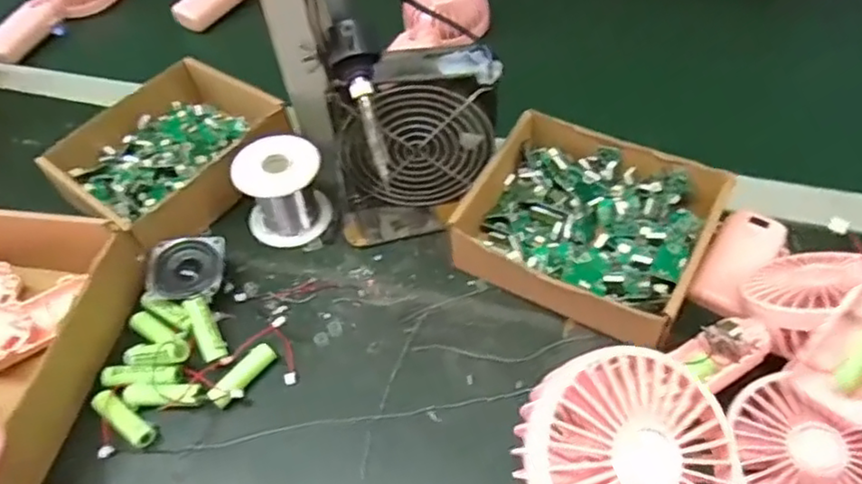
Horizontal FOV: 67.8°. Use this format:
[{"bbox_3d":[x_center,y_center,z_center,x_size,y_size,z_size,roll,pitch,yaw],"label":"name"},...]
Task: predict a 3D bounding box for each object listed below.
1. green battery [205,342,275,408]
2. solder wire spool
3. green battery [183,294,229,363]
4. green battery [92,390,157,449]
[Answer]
[{"bbox_3d":[-0.130,0.093,0.445,0.016,0.013,0.052,28,61,22],"label":"green battery"},{"bbox_3d":[-0.119,-0.043,0.514,0.063,0.064,0.058,-2,54,3],"label":"solder wire spool"},{"bbox_3d":[-0.162,0.062,0.461,0.017,0.015,0.049,-23,78,-12],"label":"green battery"},{"bbox_3d":[-0.207,0.120,0.432,0.049,0.018,0.016,28,61,22],"label":"green battery"}]

